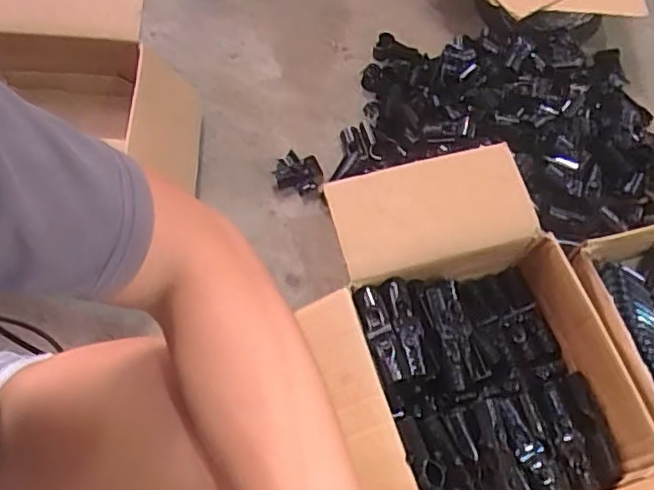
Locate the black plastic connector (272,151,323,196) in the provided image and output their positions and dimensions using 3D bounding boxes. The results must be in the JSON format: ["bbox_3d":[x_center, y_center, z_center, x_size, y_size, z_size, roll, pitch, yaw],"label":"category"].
[{"bbox_3d":[-0.043,-0.115,0.994,0.074,0.020,0.066,7,61,0],"label":"black plastic connector"}]

